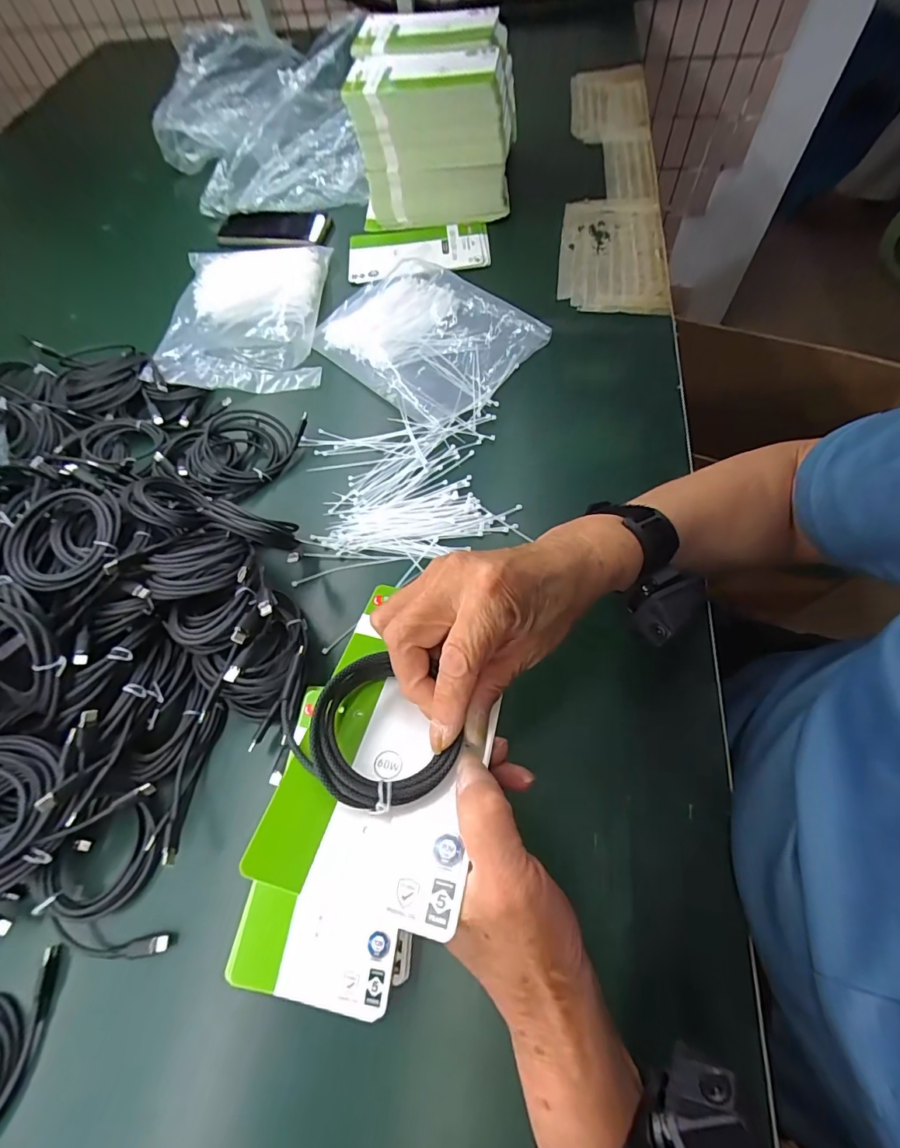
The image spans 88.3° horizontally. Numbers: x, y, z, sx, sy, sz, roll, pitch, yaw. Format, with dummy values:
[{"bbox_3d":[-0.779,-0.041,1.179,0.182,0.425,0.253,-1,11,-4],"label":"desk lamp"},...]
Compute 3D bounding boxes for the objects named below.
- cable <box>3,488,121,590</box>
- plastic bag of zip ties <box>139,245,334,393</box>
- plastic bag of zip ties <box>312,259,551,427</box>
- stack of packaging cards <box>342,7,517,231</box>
[{"bbox_3d":[-0.299,-0.027,0.358,0.075,0.022,0.081,-2,63,3],"label":"cable"},{"bbox_3d":[-0.256,-0.330,0.575,0.189,0.027,0.251,-2,63,3],"label":"plastic bag of zip ties"},{"bbox_3d":[-0.036,-0.284,0.542,0.242,0.025,0.178,39,72,20],"label":"plastic bag of zip ties"},{"bbox_3d":[-0.019,-0.610,0.628,0.203,0.147,0.233,-2,63,3],"label":"stack of packaging cards"}]

